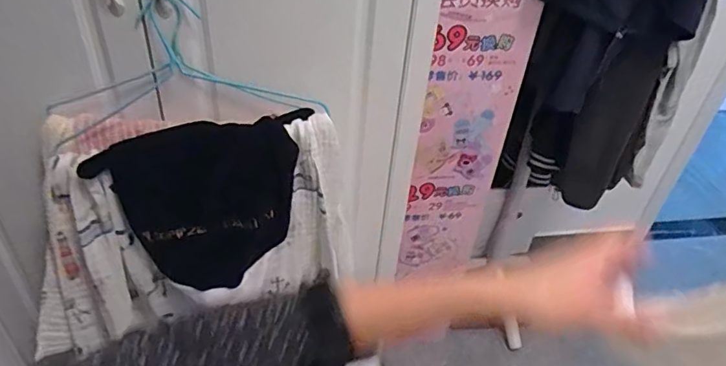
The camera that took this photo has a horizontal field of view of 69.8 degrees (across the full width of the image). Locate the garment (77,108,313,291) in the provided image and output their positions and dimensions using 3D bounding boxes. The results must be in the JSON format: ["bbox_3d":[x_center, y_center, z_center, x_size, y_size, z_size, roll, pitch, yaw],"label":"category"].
[{"bbox_3d":[-0.254,0.040,0.853,0.315,0.269,0.087,-3,40,-10],"label":"garment"}]

